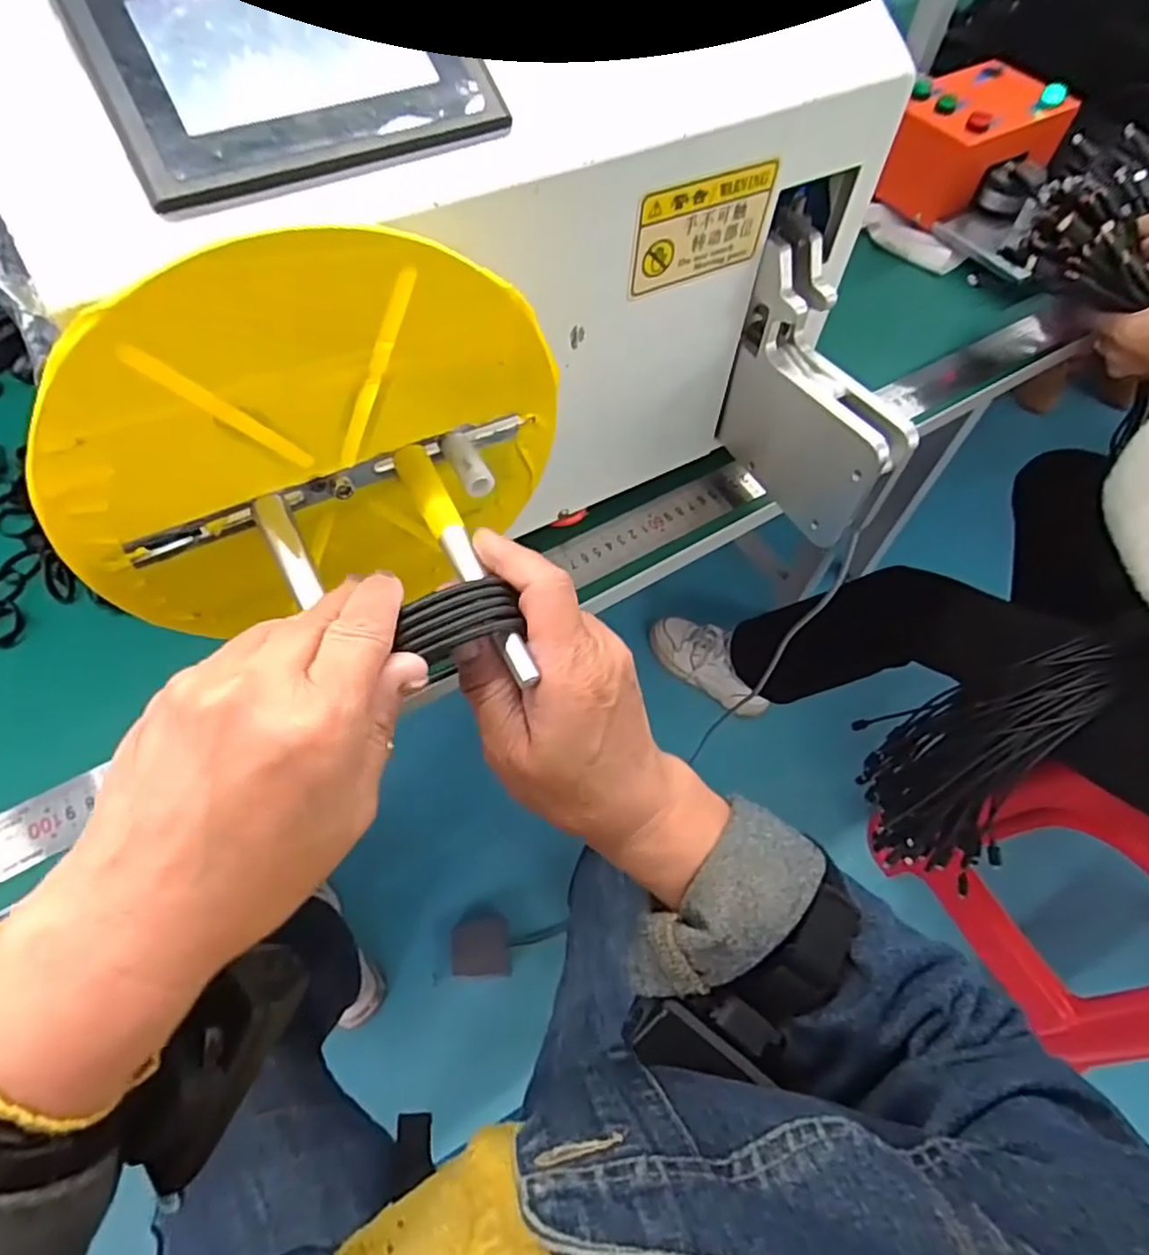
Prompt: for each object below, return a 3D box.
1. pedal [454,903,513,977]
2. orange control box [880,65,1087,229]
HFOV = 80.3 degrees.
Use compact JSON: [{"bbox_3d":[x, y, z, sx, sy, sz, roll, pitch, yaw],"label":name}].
[{"bbox_3d":[-0.139,0.468,1.018,0.083,0.022,0.094,-3,59,-4],"label":"pedal"},{"bbox_3d":[0.378,-0.467,0.657,0.148,0.079,0.103,-26,64,-16],"label":"orange control box"}]

